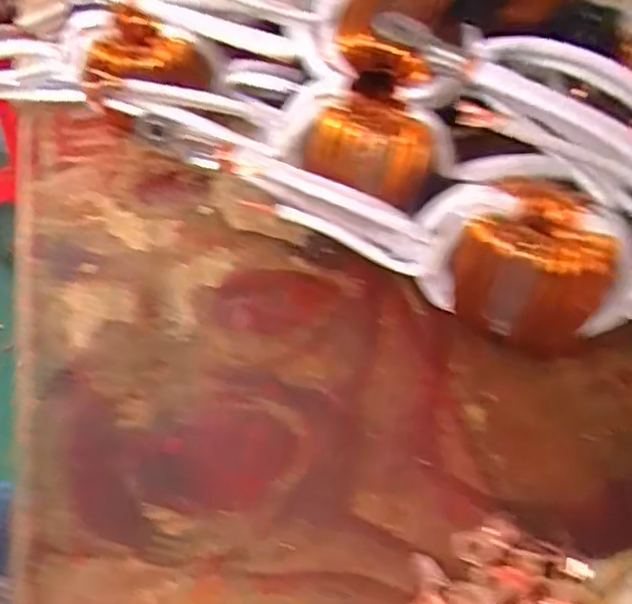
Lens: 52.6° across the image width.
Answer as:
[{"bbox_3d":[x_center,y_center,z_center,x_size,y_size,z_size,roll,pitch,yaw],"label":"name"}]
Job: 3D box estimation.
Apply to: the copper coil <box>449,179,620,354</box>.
[{"bbox_3d":[0.101,-0.013,0.312,0.057,0.069,0.060,3,45,-3],"label":"copper coil"}]

